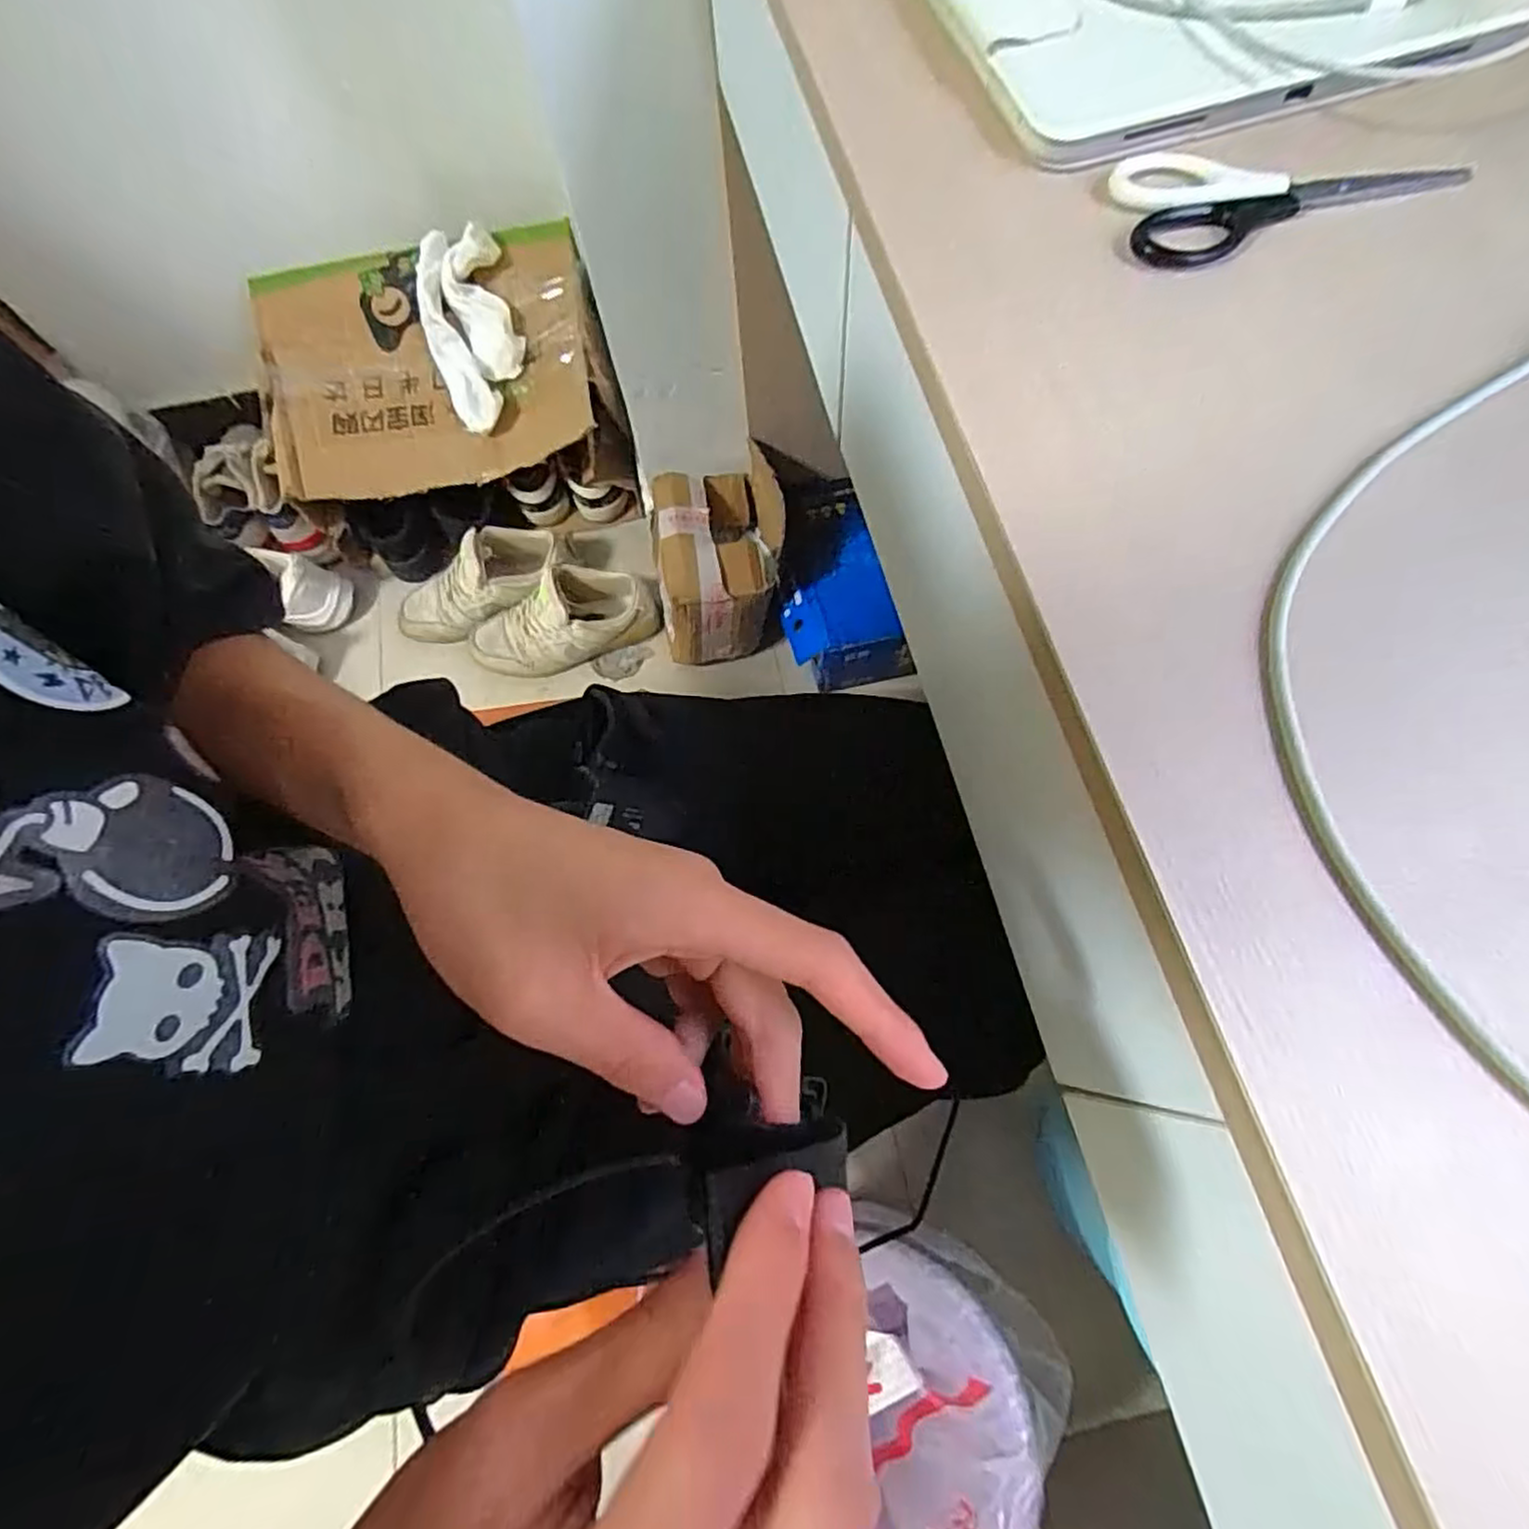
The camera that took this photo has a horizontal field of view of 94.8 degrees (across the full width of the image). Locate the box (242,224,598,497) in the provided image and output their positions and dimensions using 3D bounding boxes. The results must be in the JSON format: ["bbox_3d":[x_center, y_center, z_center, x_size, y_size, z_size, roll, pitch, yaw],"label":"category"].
[{"bbox_3d":[-0.456,-0.543,0.953,0.432,0.045,0.304,-13,96,-1],"label":"box"}]

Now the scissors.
[{"bbox_3d":[0.204,-0.224,0.274,0.130,0.008,0.058,-7,70,1],"label":"scissors"}]

